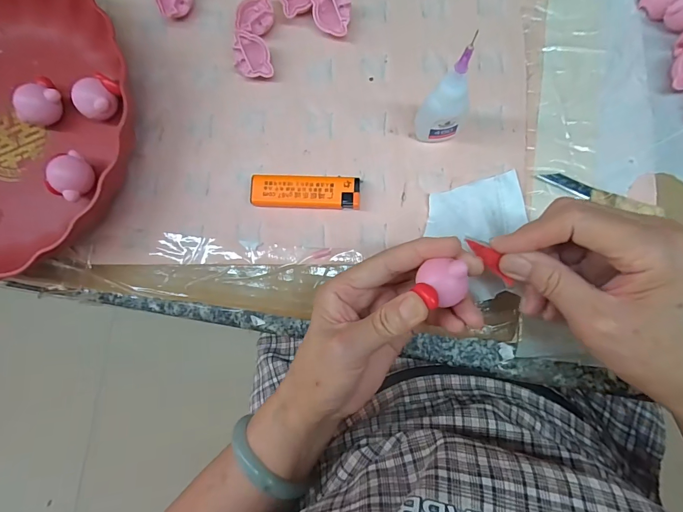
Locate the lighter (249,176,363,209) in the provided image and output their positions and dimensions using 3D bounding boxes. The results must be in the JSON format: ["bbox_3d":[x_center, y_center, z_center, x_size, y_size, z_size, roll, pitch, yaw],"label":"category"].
[{"bbox_3d":[-0.026,-0.047,0.282,0.079,0.012,0.023,3,86,4],"label":"lighter"}]

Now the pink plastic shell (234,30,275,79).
[{"bbox_3d":[-0.068,-0.154,0.294,0.029,0.012,0.032,-1,100,-3],"label":"pink plastic shell"}]

